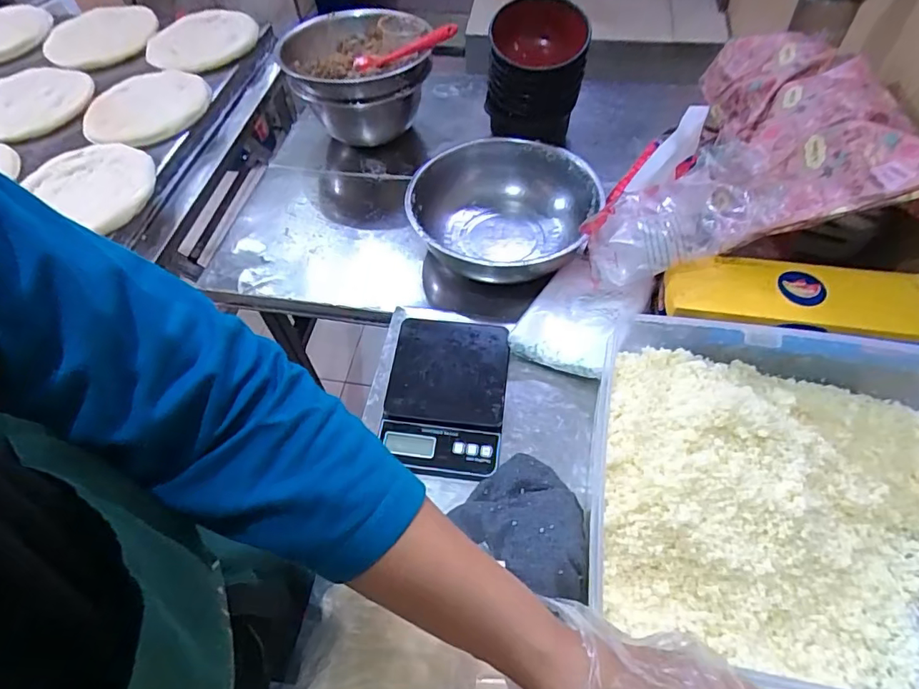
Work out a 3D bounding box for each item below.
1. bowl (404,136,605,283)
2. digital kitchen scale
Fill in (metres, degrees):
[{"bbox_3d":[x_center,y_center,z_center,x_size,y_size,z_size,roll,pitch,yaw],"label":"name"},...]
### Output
[{"bbox_3d":[0.057,-0.190,0.731,0.241,0.074,0.232,-1,56,2],"label":"bowl"},{"bbox_3d":[-0.013,0.054,0.576,0.125,0.030,0.179,4,57,6],"label":"digital kitchen scale"}]

